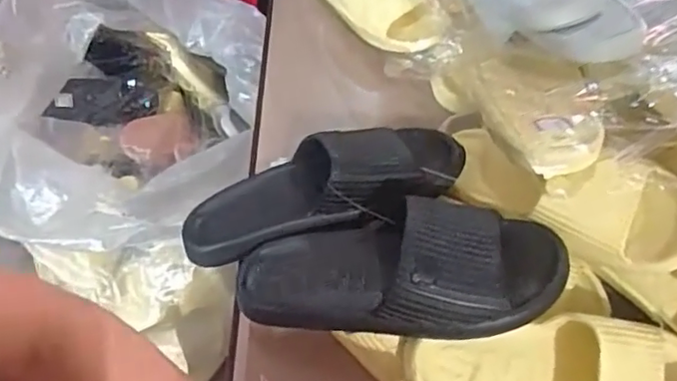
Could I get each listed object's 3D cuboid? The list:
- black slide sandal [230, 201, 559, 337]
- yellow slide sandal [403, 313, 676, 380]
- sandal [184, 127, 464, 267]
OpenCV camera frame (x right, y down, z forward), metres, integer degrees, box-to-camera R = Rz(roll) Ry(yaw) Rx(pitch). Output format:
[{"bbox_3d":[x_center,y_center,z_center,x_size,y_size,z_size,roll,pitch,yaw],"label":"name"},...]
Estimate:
[{"bbox_3d":[0.047,0.069,0.501,0.278,0.072,0.113,-6,56,16],"label":"black slide sandal"},{"bbox_3d":[0.185,0.154,0.478,0.247,0.065,0.091,-3,58,-6],"label":"yellow slide sandal"},{"bbox_3d":[-0.021,-0.006,0.577,0.280,0.064,0.103,-19,60,5],"label":"sandal"}]

